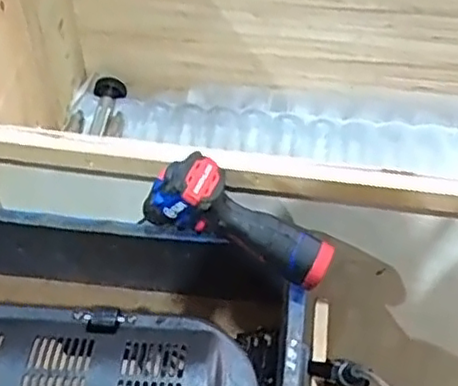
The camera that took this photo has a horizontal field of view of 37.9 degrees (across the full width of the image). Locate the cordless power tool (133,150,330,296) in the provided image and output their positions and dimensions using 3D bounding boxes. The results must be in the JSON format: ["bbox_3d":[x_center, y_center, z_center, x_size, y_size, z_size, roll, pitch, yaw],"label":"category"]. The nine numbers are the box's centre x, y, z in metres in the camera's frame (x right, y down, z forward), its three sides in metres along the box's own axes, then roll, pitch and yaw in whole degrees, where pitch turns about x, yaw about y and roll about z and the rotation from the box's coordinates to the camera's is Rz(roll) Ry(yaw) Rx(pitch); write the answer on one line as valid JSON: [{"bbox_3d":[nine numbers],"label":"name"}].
[{"bbox_3d":[0.011,0.036,0.735,0.208,0.130,0.064,28,54,1],"label":"cordless power tool"}]

